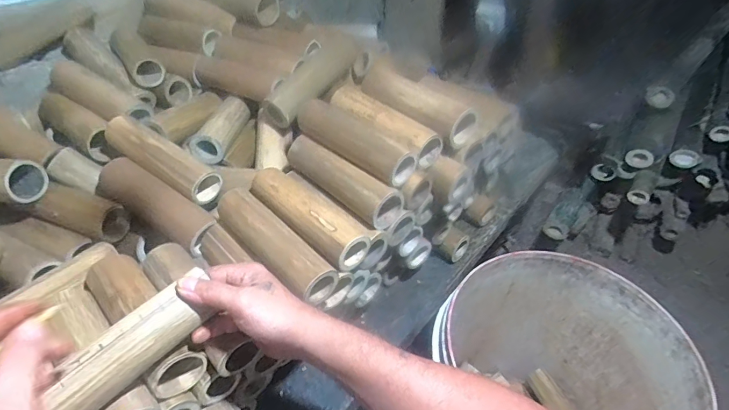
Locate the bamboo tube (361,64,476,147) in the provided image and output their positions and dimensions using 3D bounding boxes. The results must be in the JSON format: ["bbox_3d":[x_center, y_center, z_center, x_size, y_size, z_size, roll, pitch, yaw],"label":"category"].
[{"bbox_3d":[0.075,-0.147,0.586,0.051,0.051,0.185,-28,49,-28],"label":"bamboo tube"}]

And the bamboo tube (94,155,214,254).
[{"bbox_3d":[-0.280,-0.001,0.552,0.179,0.047,0.049,30,49,12],"label":"bamboo tube"}]

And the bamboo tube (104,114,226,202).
[{"bbox_3d":[-0.283,-0.067,0.568,0.178,0.047,0.047,32,49,8],"label":"bamboo tube"}]

